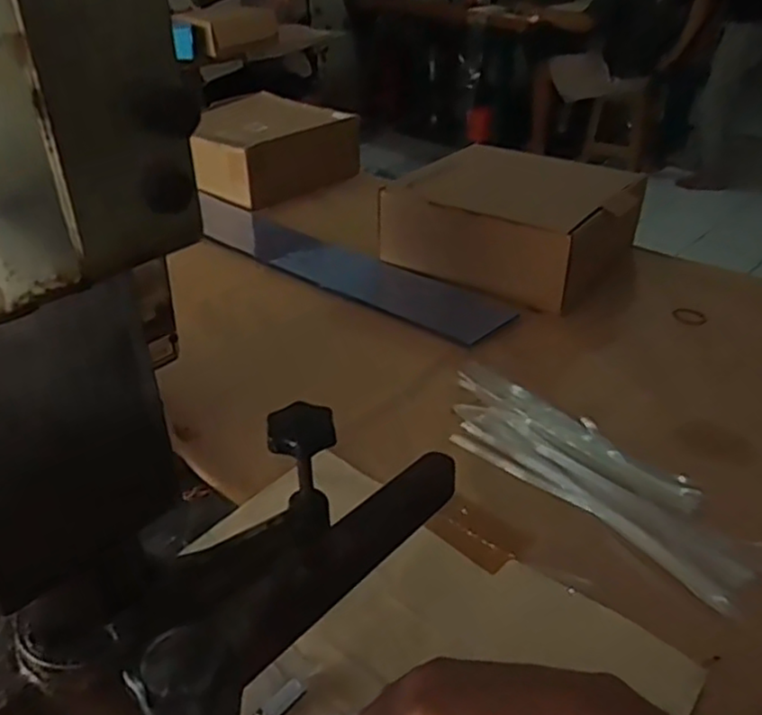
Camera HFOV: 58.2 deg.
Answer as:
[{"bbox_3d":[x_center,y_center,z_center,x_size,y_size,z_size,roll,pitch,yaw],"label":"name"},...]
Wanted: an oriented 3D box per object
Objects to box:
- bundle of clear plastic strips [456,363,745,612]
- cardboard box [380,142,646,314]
[{"bbox_3d":[0.167,0.088,0.572,0.103,0.016,0.289,-28,43,-34],"label":"bundle of clear plastic strips"},{"bbox_3d":[0.171,-0.175,0.890,0.279,0.116,0.221,21,40,29],"label":"cardboard box"}]

